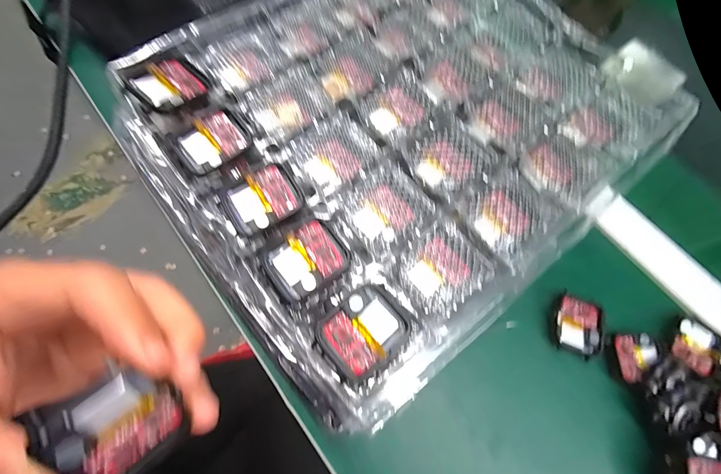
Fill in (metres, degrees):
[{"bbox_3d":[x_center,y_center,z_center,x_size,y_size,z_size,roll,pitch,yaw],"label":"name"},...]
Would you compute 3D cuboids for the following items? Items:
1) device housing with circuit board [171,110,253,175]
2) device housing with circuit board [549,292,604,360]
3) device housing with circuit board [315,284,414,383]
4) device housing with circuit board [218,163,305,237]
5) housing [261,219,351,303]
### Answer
[{"bbox_3d":[-0.092,-0.059,0.201,0.043,0.008,0.033,-34,76,-16],"label":"device housing with circuit board"},{"bbox_3d":[0.171,0.068,0.251,0.039,0.006,0.044,20,70,5],"label":"device housing with circuit board"},{"bbox_3d":[0.003,0.049,0.167,0.045,0.006,0.037,-35,75,-15],"label":"device housing with circuit board"},{"bbox_3d":[-0.058,-0.023,0.190,0.044,0.006,0.034,-26,74,-14],"label":"device housing with circuit board"},{"bbox_3d":[-0.030,0.012,0.178,0.043,0.005,0.034,-31,74,-13],"label":"housing"}]

